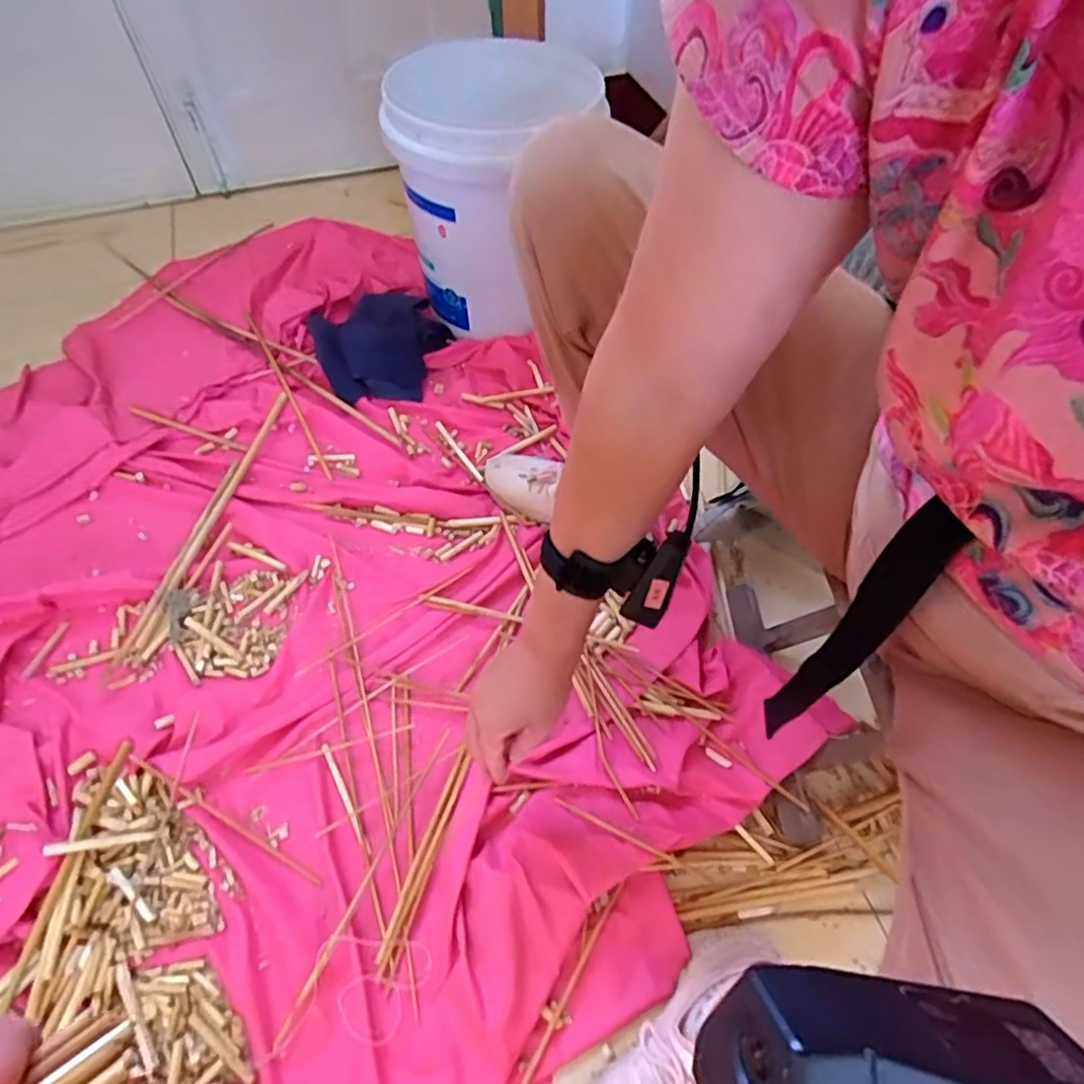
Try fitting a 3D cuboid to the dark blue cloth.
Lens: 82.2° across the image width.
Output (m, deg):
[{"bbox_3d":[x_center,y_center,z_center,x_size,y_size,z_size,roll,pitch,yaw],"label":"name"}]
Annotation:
[{"bbox_3d":[-0.240,-0.303,0.946,0.202,0.057,0.193,-16,57,-12],"label":"dark blue cloth"}]

